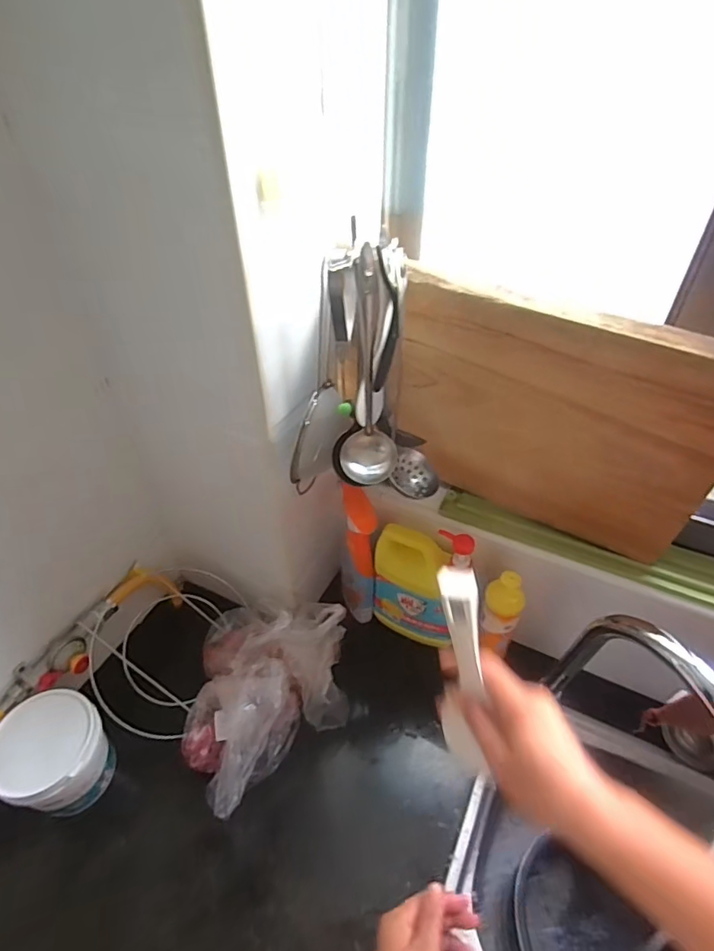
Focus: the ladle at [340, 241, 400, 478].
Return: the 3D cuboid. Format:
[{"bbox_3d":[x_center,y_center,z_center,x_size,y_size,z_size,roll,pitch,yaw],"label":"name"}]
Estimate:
[{"bbox_3d":[0.013,-0.097,0.514,0.060,0.225,0.062,7,44,8],"label":"ladle"}]

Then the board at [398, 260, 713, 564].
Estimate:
[{"bbox_3d":[0.227,-0.054,0.628,0.370,0.330,0.021,22,57,19],"label":"board"}]

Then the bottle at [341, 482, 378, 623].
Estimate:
[{"bbox_3d":[0.002,0.123,0.814,0.048,0.278,0.084,-7,44,-7],"label":"bottle"}]

